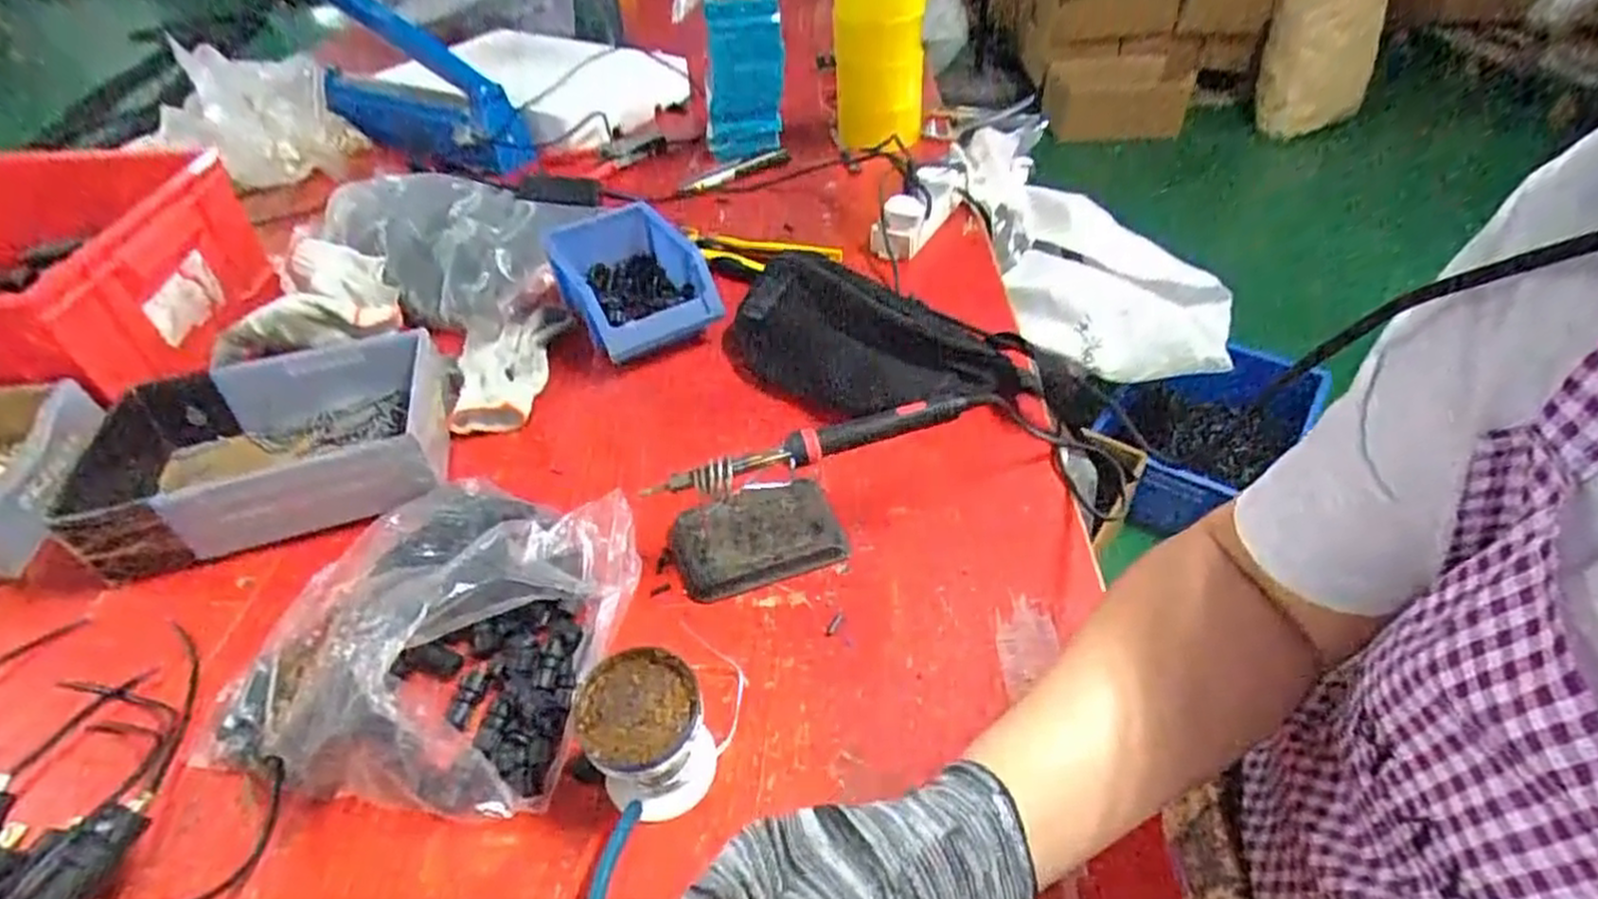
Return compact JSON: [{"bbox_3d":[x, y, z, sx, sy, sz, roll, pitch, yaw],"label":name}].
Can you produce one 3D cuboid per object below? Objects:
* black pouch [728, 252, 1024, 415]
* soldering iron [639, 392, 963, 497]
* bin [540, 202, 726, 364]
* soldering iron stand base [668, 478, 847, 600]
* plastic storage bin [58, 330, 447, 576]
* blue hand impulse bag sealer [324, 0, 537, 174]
[{"bbox_3d":[0.058,-0.097,0.663,0.258,0.091,0.109,6,44,9],"label":"black pouch"},{"bbox_3d":[0.008,-0.002,0.522,0.224,0.029,0.020,-14,45,-11],"label":"soldering iron"},{"bbox_3d":[-0.171,-0.170,0.769,0.123,0.078,0.192,-24,48,-21],"label":"bin"},{"bbox_3d":[-0.032,0.064,0.564,0.121,0.021,0.078,-15,45,-12],"label":"soldering iron stand base"},{"bbox_3d":[-0.444,-0.002,0.615,0.285,0.068,0.173,-15,45,-12],"label":"plastic storage bin"},{"bbox_3d":[-0.543,-0.523,1.049,0.376,0.191,0.082,24,50,26],"label":"blue hand impulse bag sealer"}]

